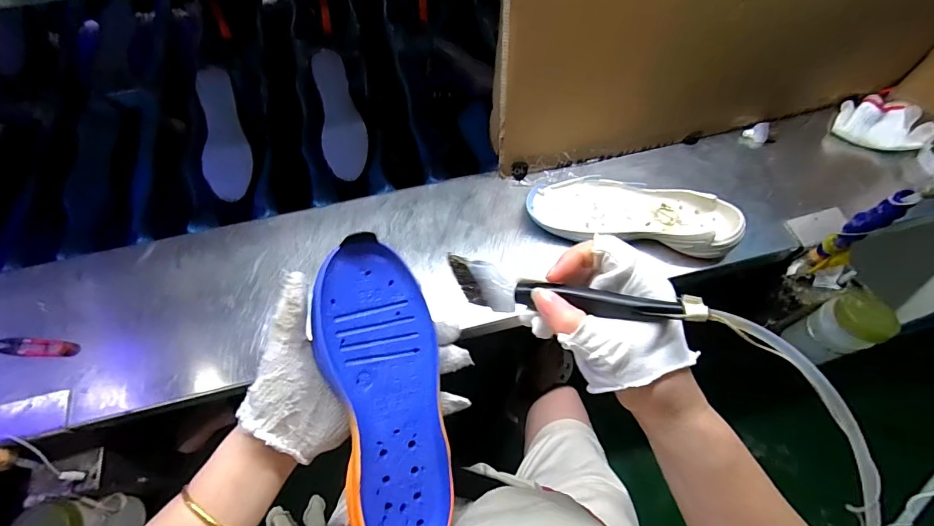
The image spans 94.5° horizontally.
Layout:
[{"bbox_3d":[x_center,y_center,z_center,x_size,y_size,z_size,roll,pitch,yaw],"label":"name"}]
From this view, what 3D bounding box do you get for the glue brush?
[{"bbox_3d":[0.062,0.020,0.277,0.158,0.028,0.022,6,59,27],"label":"glue brush"}]

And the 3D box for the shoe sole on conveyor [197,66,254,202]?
[{"bbox_3d":[-0.405,-0.214,0.717,0.070,0.011,0.219,-8,88,-25],"label":"shoe sole on conveyor"}]

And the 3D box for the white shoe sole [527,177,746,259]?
[{"bbox_3d":[0.230,-0.068,0.611,0.274,0.043,0.102,7,61,4],"label":"white shoe sole"}]

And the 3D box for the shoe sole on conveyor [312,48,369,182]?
[{"bbox_3d":[-0.215,-0.253,0.732,0.072,0.019,0.214,-11,92,-4],"label":"shoe sole on conveyor"}]

